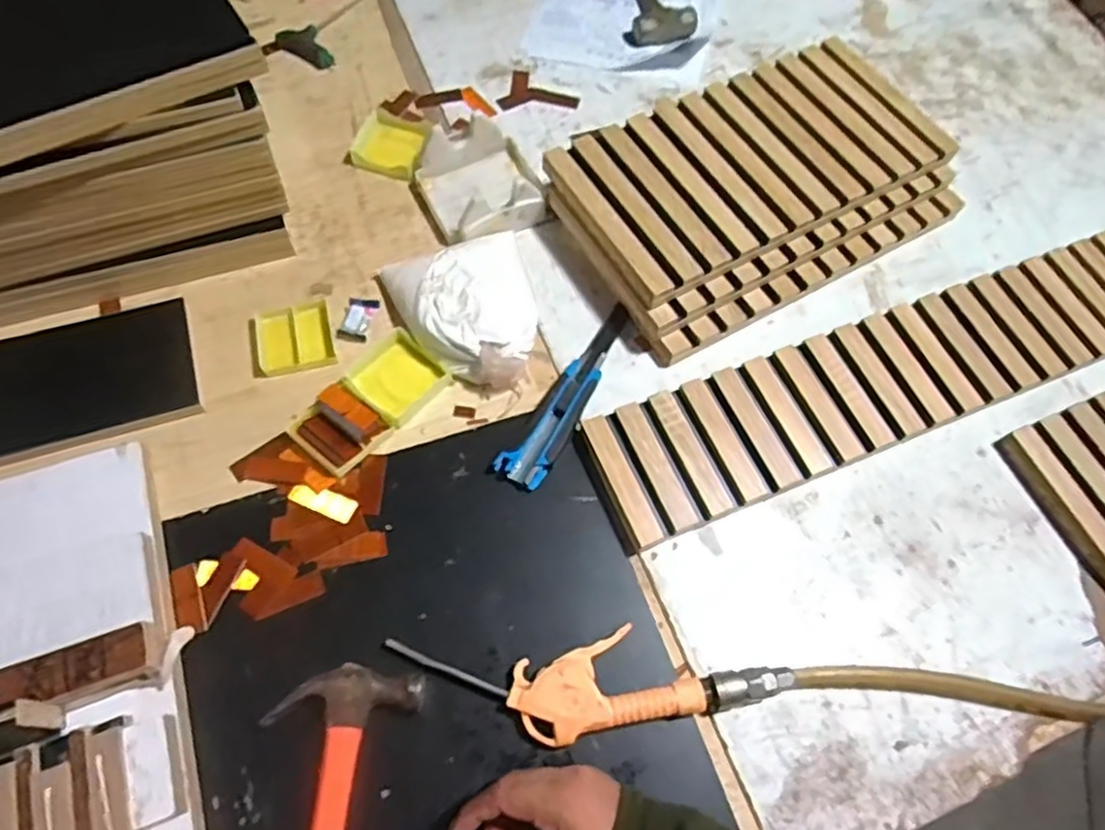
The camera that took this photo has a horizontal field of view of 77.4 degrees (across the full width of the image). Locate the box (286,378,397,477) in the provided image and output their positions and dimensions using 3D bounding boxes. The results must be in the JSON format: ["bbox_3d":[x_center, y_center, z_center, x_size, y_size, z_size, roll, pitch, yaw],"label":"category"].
[{"bbox_3d":[-0.175,0.009,0.570,0.065,0.023,0.064,39,69,14],"label":"box"}]

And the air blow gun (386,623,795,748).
[{"bbox_3d":[0.030,0.189,0.492,0.273,0.023,0.073,-4,66,-5],"label":"air blow gun"}]

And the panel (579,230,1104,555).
[{"bbox_3d":[0.301,-0.037,0.616,0.567,0.027,0.115,-20,68,-12],"label":"panel"}]

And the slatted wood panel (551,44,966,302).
[{"bbox_3d":[0.182,-0.240,0.639,0.338,0.020,0.179,-27,69,-15],"label":"slatted wood panel"}]

